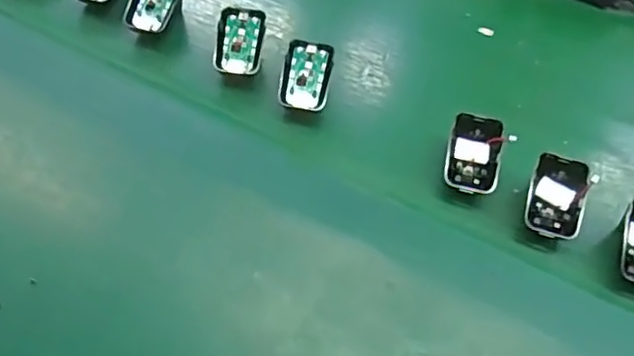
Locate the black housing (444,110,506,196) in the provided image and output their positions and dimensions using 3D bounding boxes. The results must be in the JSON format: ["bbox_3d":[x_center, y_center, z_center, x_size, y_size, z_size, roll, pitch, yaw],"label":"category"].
[{"bbox_3d":[0.133,-0.021,0.526,0.044,0.018,0.069,13,82,7],"label":"black housing"}]

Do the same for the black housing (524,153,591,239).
[{"bbox_3d":[0.197,0.015,0.505,0.042,0.013,0.067,15,81,15],"label":"black housing"}]

